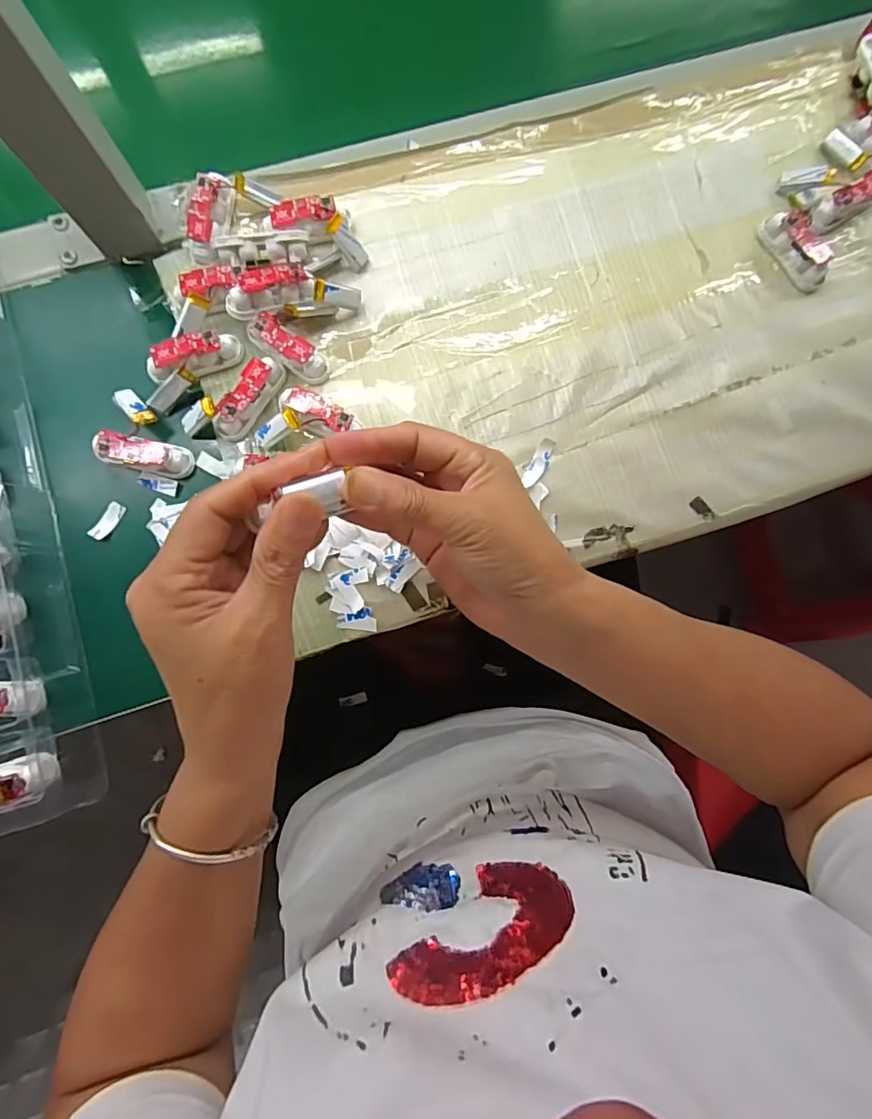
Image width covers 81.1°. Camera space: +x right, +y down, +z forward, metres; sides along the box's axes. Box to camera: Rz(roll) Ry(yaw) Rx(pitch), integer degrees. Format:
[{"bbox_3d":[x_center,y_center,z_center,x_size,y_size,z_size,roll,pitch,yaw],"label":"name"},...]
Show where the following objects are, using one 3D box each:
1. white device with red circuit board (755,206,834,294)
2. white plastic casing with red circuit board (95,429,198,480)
[{"bbox_3d":[0.265,-0.227,0.372,0.022,0.024,0.061,-30,86,-5],"label":"white device with red circuit board"},{"bbox_3d":[-0.191,-0.069,0.335,0.058,0.018,0.020,13,83,-1],"label":"white plastic casing with red circuit board"}]

